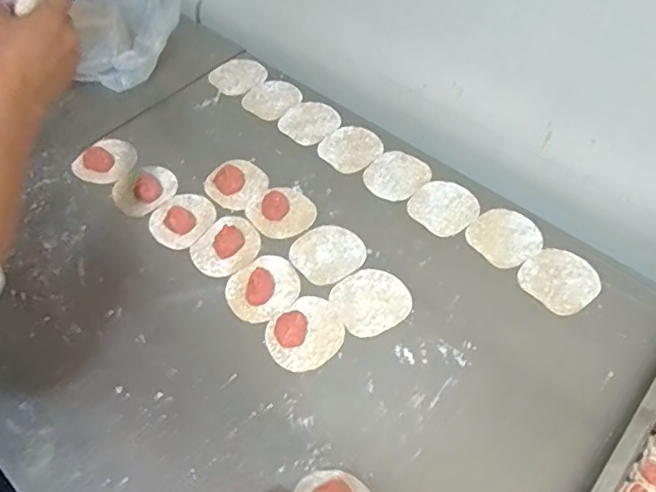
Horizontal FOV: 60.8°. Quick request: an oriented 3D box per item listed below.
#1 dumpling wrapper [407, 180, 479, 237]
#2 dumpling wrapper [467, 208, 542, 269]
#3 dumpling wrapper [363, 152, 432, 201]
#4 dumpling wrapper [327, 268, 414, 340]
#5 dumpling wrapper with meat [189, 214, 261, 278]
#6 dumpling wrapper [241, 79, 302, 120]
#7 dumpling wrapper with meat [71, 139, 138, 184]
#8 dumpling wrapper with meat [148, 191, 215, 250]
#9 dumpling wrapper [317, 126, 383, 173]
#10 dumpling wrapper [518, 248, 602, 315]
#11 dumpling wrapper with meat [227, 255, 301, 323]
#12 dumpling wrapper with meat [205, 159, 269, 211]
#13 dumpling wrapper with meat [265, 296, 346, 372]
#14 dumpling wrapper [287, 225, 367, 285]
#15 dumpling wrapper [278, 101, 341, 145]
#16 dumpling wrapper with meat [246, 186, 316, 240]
[{"bbox_3d":[0.147,-0.050,0.714,0.084,0.004,0.079,-1,54,1],"label":"dumpling wrapper"},{"bbox_3d":[0.216,-0.011,0.684,0.083,0.004,0.080,-1,54,1],"label":"dumpling wrapper"},{"bbox_3d":[0.091,-0.095,0.750,0.089,0.006,0.072,-39,62,-23],"label":"dumpling wrapper"},{"bbox_3d":[0.049,0.061,0.635,0.083,0.004,0.078,-26,57,-16],"label":"dumpling wrapper"},{"bbox_3d":[-0.122,-0.004,0.678,0.073,0.019,0.087,30,60,22],"label":"dumpling wrapper with meat"},{"bbox_3d":[-0.086,-0.223,0.850,0.084,0.006,0.076,-39,63,-22],"label":"dumpling wrapper"},{"bbox_3d":[-0.307,-0.117,0.770,0.083,0.011,0.073,-30,58,-18],"label":"dumpling wrapper with meat"},{"bbox_3d":[-0.184,-0.041,0.704,0.079,0.023,0.083,-1,54,1],"label":"dumpling wrapper with meat"},{"bbox_3d":[0.032,-0.139,0.781,0.078,0.004,0.085,-1,54,1],"label":"dumpling wrapper"},{"bbox_3d":[0.268,0.037,0.643,0.082,0.004,0.078,-1,54,1],"label":"dumpling wrapper"},{"bbox_3d":[-0.075,0.044,0.643,0.084,0.016,0.076,-29,58,-18],"label":"dumpling wrapper with meat"},{"bbox_3d":[-0.122,-0.086,0.744,0.076,0.014,0.071,-1,54,1],"label":"dumpling wrapper with meat"},{"bbox_3d":[-0.025,0.092,0.605,0.084,0.016,0.074,-35,60,-21],"label":"dumpling wrapper with meat"},{"bbox_3d":[0.001,0.008,0.676,0.084,0.004,0.079,-1,54,1],"label":"dumpling wrapper"},{"bbox_3d":[-0.025,-0.183,0.817,0.077,0.004,0.089,35,62,24],"label":"dumpling wrapper"},{"bbox_3d":[-0.059,-0.049,0.710,0.076,0.020,0.082,-1,54,1],"label":"dumpling wrapper with meat"}]

